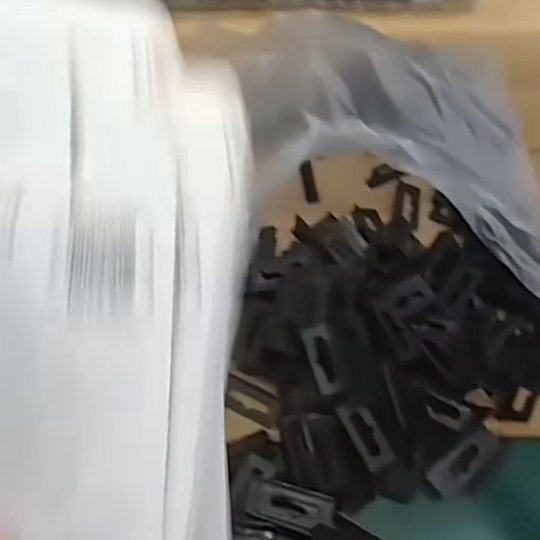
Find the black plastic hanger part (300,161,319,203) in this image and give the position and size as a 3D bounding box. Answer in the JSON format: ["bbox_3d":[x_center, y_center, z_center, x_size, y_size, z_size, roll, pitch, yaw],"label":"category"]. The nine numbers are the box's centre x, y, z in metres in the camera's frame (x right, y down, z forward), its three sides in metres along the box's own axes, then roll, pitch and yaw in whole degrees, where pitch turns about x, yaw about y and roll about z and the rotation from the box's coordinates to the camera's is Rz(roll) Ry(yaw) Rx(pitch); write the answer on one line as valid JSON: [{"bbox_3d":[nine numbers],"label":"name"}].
[{"bbox_3d":[0.035,-0.079,0.516,0.011,0.004,0.049,-5,58,-4],"label":"black plastic hanger part"}]

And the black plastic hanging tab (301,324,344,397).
[{"bbox_3d":[0.036,0.061,0.394,0.018,0.004,0.047,-12,73,-9],"label":"black plastic hanging tab"}]

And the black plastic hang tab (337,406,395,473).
[{"bbox_3d":[0.064,0.108,0.380,0.021,0.004,0.046,-27,84,-23],"label":"black plastic hang tab"}]

